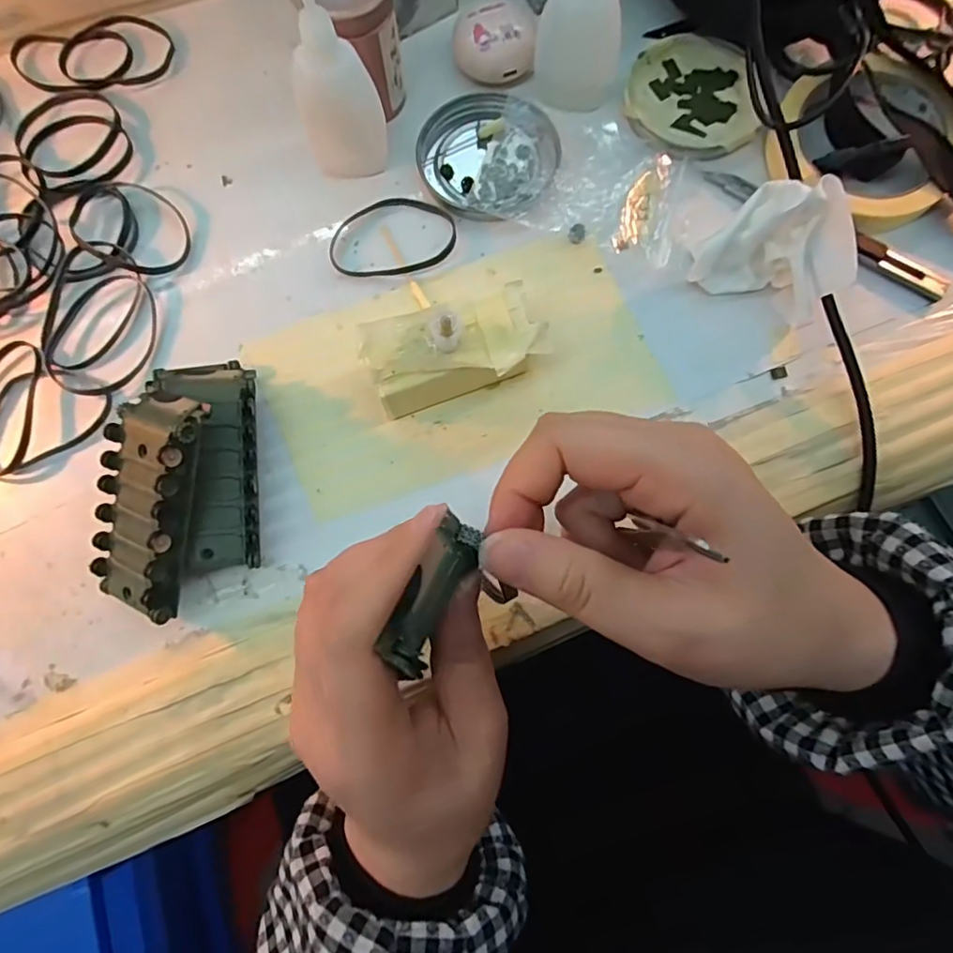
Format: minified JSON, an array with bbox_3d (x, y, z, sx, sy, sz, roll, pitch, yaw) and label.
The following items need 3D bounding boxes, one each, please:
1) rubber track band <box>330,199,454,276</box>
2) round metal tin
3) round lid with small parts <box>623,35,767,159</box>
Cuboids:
[{"bbox_3d":[-0.046,-0.134,0.314,0.069,0.004,0.047,-3,77,0],"label":"rubber track band"},{"bbox_3d":[0.008,-0.183,0.320,0.081,0.008,0.075,0,77,1],"label":"round metal tin"},{"bbox_3d":[0.124,-0.220,0.331,0.073,0.009,0.080,0,77,1],"label":"round lid with small parts"}]

